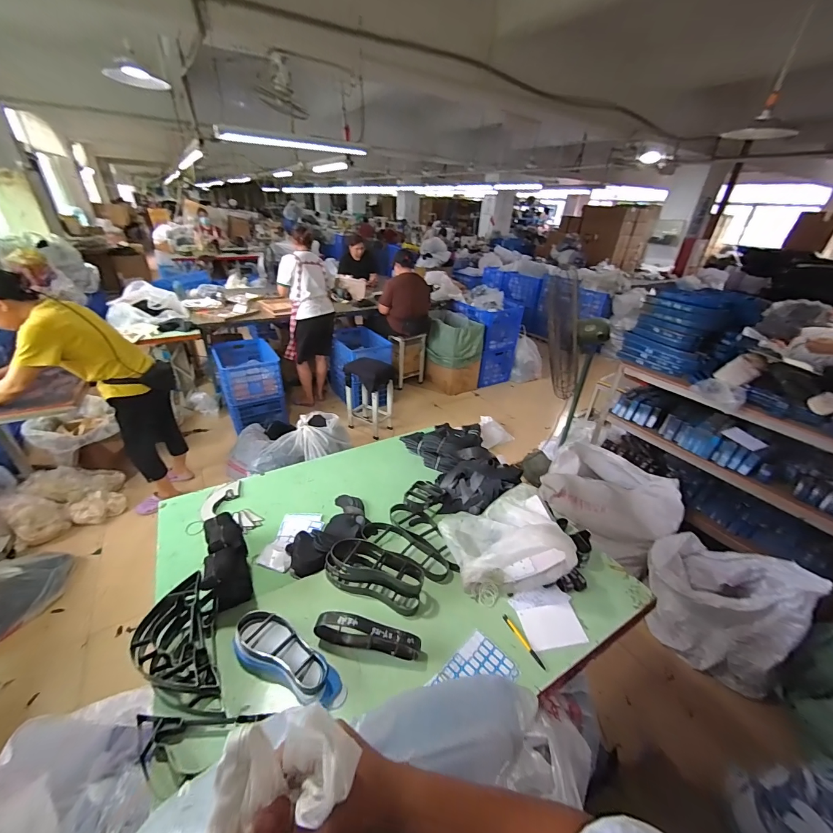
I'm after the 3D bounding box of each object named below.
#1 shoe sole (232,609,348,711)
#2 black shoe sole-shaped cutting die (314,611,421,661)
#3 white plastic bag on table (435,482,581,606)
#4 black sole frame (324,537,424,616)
[{"bbox_3d":[-0.286,0.532,0.790,0.274,0.053,0.107,15,33,18],"label":"shoe sole"},{"bbox_3d":[-0.114,0.508,0.832,0.251,0.078,0.045,8,32,7],"label":"black shoe sole-shaped cutting die"},{"bbox_3d":[0.250,0.346,1.046,0.299,0.200,0.277,-3,32,-11],"label":"white plastic bag on table"},{"bbox_3d":[-0.115,0.429,0.974,0.273,0.090,0.116,12,32,13],"label":"black sole frame"}]

